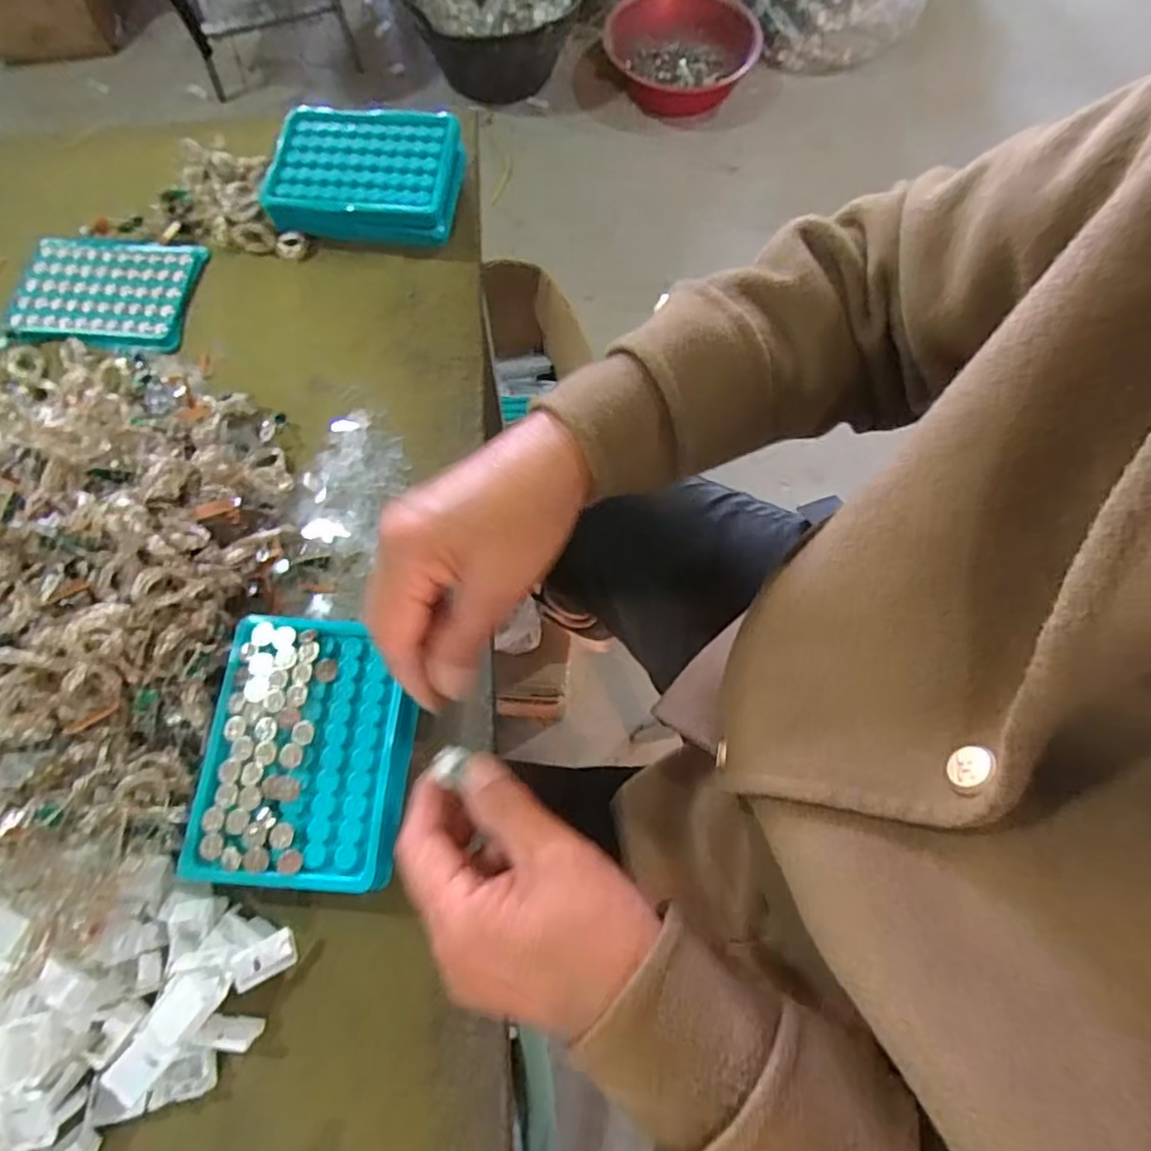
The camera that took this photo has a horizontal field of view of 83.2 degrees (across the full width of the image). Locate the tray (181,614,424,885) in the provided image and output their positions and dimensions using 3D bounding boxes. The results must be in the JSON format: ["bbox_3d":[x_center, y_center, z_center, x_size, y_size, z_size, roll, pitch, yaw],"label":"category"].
[{"bbox_3d":[-0.136,0.090,0.340,0.098,0.032,0.129,4,69,0],"label":"tray"}]

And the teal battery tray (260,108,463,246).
[{"bbox_3d":[-0.156,-0.300,0.484,0.136,0.035,0.092,3,69,0],"label":"teal battery tray"}]

